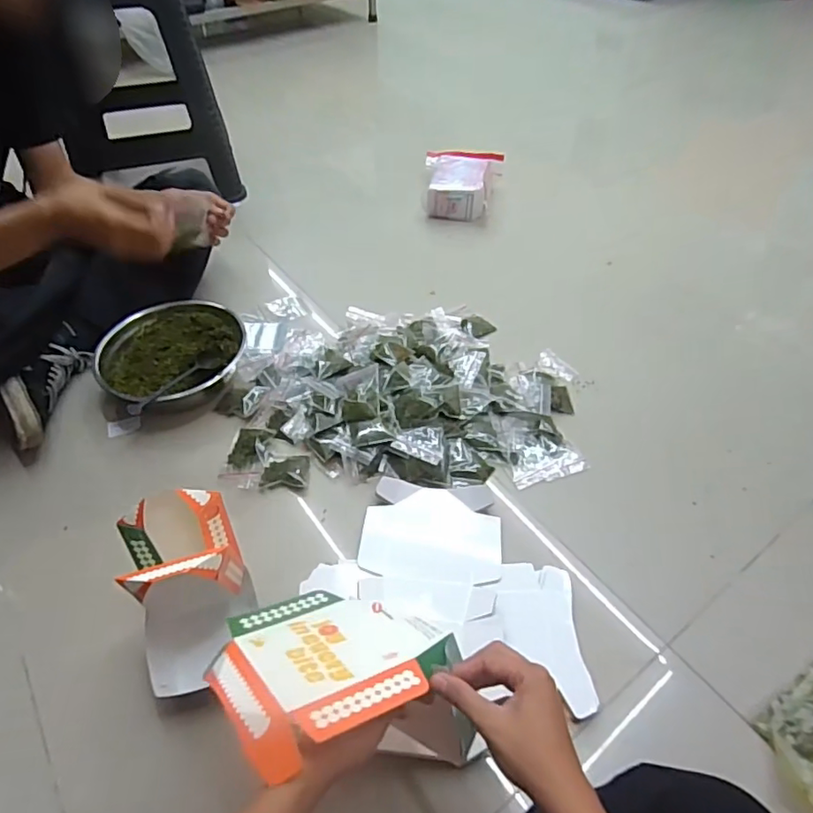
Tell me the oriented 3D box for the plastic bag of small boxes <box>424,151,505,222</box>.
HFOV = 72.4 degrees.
[{"bbox_3d":[0.135,-0.537,1.316,0.182,0.079,0.228,2,48,3],"label":"plastic bag of small boxes"}]

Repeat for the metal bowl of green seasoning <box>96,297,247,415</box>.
[{"bbox_3d":[-0.382,-0.084,0.921,0.230,0.074,0.197,-37,57,-28],"label":"metal bowl of green seasoning"}]

